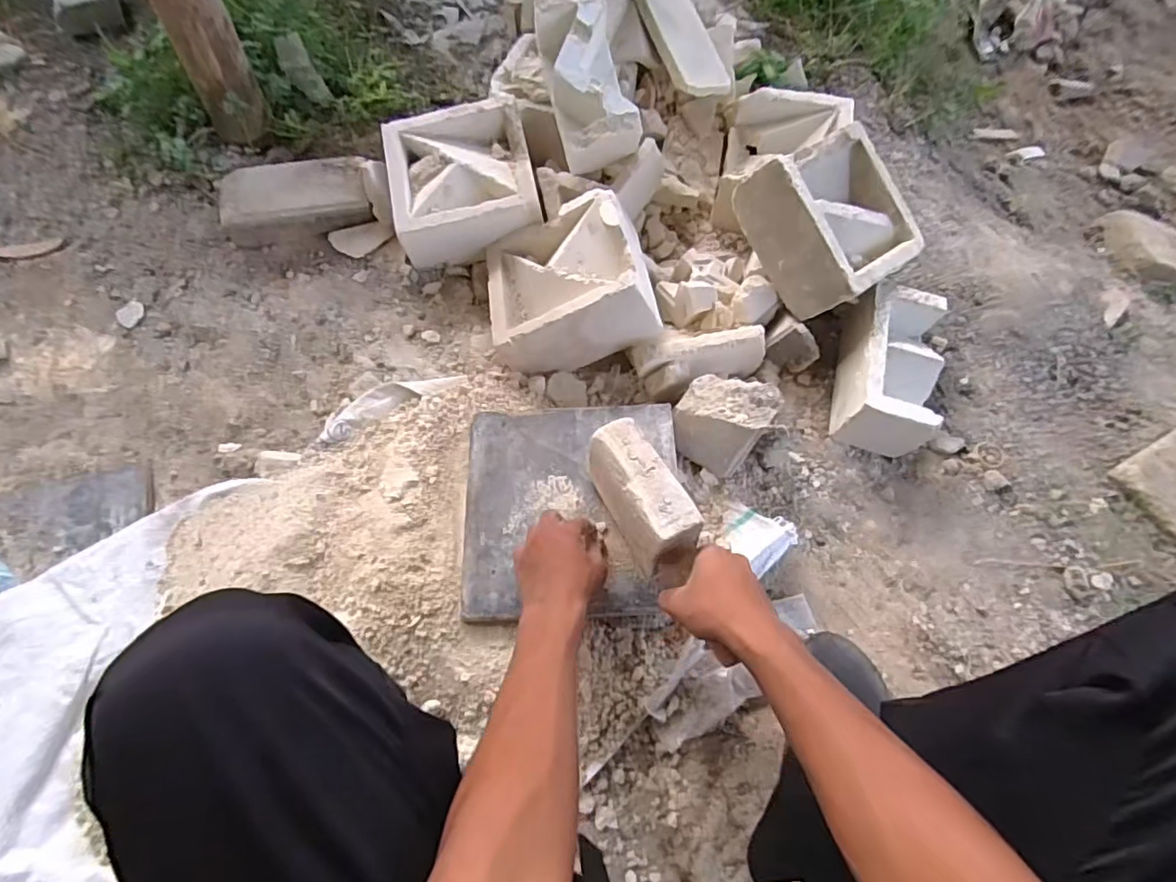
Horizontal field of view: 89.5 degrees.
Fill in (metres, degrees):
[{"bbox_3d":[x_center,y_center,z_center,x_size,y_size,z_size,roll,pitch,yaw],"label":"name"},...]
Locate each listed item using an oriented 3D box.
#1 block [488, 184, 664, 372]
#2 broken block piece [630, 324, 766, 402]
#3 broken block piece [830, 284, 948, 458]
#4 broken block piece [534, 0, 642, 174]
[{"bbox_3d":[-0.026,-0.209,0.805,0.207,0.102,0.207,-18,55,15],"label":"block"},{"bbox_3d":[0.148,-0.101,0.785,0.171,0.074,0.061,-11,66,-8],"label":"broken block piece"},{"bbox_3d":[0.403,-0.097,0.794,0.107,0.105,0.198,15,65,4],"label":"broken block piece"},{"bbox_3d":[0.002,-0.503,0.834,0.102,0.105,0.219,-17,95,-11],"label":"broken block piece"}]

